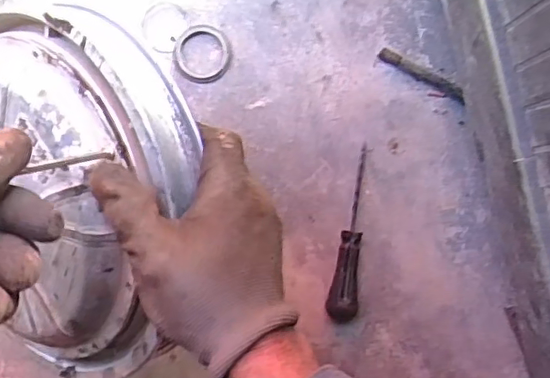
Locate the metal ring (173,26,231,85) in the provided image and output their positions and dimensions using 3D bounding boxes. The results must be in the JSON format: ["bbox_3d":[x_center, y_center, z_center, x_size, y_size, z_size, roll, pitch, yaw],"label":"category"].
[{"bbox_3d":[-0.064,-0.119,0.515,0.048,0.004,0.049,0,91,0],"label":"metal ring"}]

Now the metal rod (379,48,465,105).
[{"bbox_3d":[0.129,-0.099,0.510,0.084,0.011,0.010,27,91,-1],"label":"metal rod"}]

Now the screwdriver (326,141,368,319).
[{"bbox_3d":[0.071,0.041,0.507,0.025,0.023,0.150,13,91,-1],"label":"screwdriver"}]

